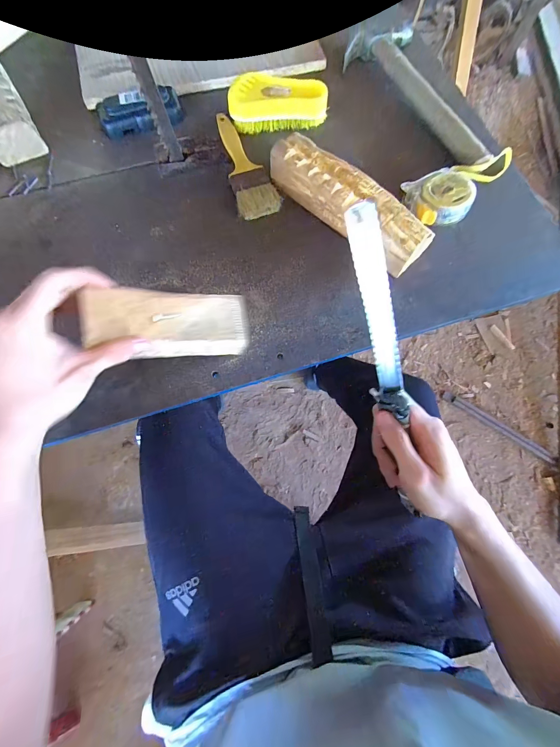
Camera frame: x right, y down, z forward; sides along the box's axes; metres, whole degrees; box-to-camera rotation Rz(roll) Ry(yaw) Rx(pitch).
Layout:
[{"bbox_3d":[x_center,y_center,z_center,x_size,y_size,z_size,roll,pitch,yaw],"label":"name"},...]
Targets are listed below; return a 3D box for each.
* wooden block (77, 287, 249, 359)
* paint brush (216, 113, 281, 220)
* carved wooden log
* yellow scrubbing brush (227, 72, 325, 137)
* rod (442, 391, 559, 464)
[{"bbox_3d":[-0.099,-0.048,0.278,0.138,0.021,0.062,1,71,-24],"label":"wooden block"},{"bbox_3d":[-0.045,-0.272,0.386,0.050,0.013,0.173,-16,74,-6],"label":"paint brush"},{"bbox_3d":[0.076,-0.194,0.346,0.201,0.039,0.062,43,77,11],"label":"carved wooden log"},{"bbox_3d":[-0.004,-0.356,0.397,0.123,0.044,0.055,-8,73,-3],"label":"yellow scrubbing brush"},{"bbox_3d":[0.769,0.186,1.071,0.416,0.021,0.033,34,75,9],"label":"rod"}]

